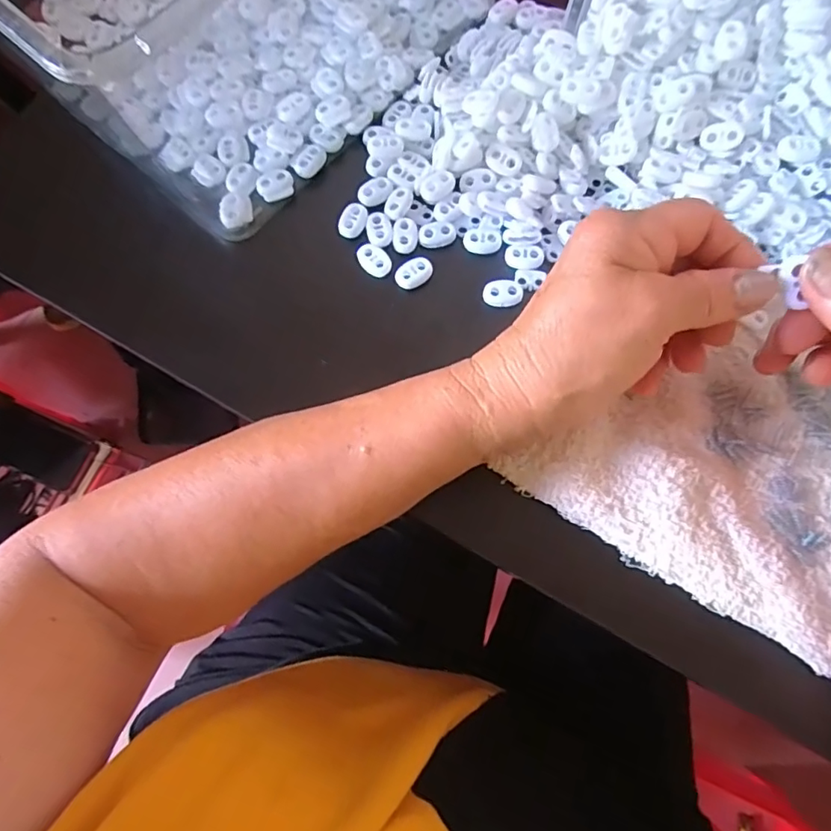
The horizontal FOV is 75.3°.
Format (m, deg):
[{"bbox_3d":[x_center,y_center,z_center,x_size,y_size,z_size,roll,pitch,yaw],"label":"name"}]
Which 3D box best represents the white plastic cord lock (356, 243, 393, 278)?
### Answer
[{"bbox_3d":[-0.025,-0.092,0.319,0.022,0.004,0.016,40,79,11],"label":"white plastic cord lock"}]

